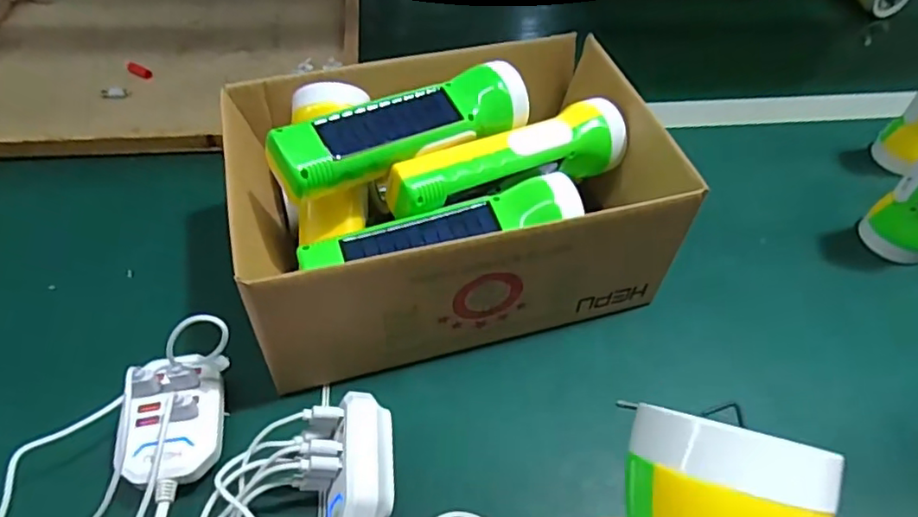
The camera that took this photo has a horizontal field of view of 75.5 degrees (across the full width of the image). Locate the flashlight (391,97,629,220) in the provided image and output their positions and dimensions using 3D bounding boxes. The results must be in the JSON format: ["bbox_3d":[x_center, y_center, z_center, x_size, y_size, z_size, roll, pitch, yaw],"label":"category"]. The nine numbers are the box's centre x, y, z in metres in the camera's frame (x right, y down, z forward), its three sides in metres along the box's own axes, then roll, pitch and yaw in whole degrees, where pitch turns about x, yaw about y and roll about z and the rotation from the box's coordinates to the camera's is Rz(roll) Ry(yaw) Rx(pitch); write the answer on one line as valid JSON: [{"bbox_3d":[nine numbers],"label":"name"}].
[{"bbox_3d":[0.036,-0.062,0.389,0.175,0.045,0.046,-25,54,-22],"label":"flashlight"}]

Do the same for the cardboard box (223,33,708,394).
[{"bbox_3d":[-0.008,-0.050,0.408,0.263,0.132,0.192,-12,52,-12],"label":"cardboard box"}]

